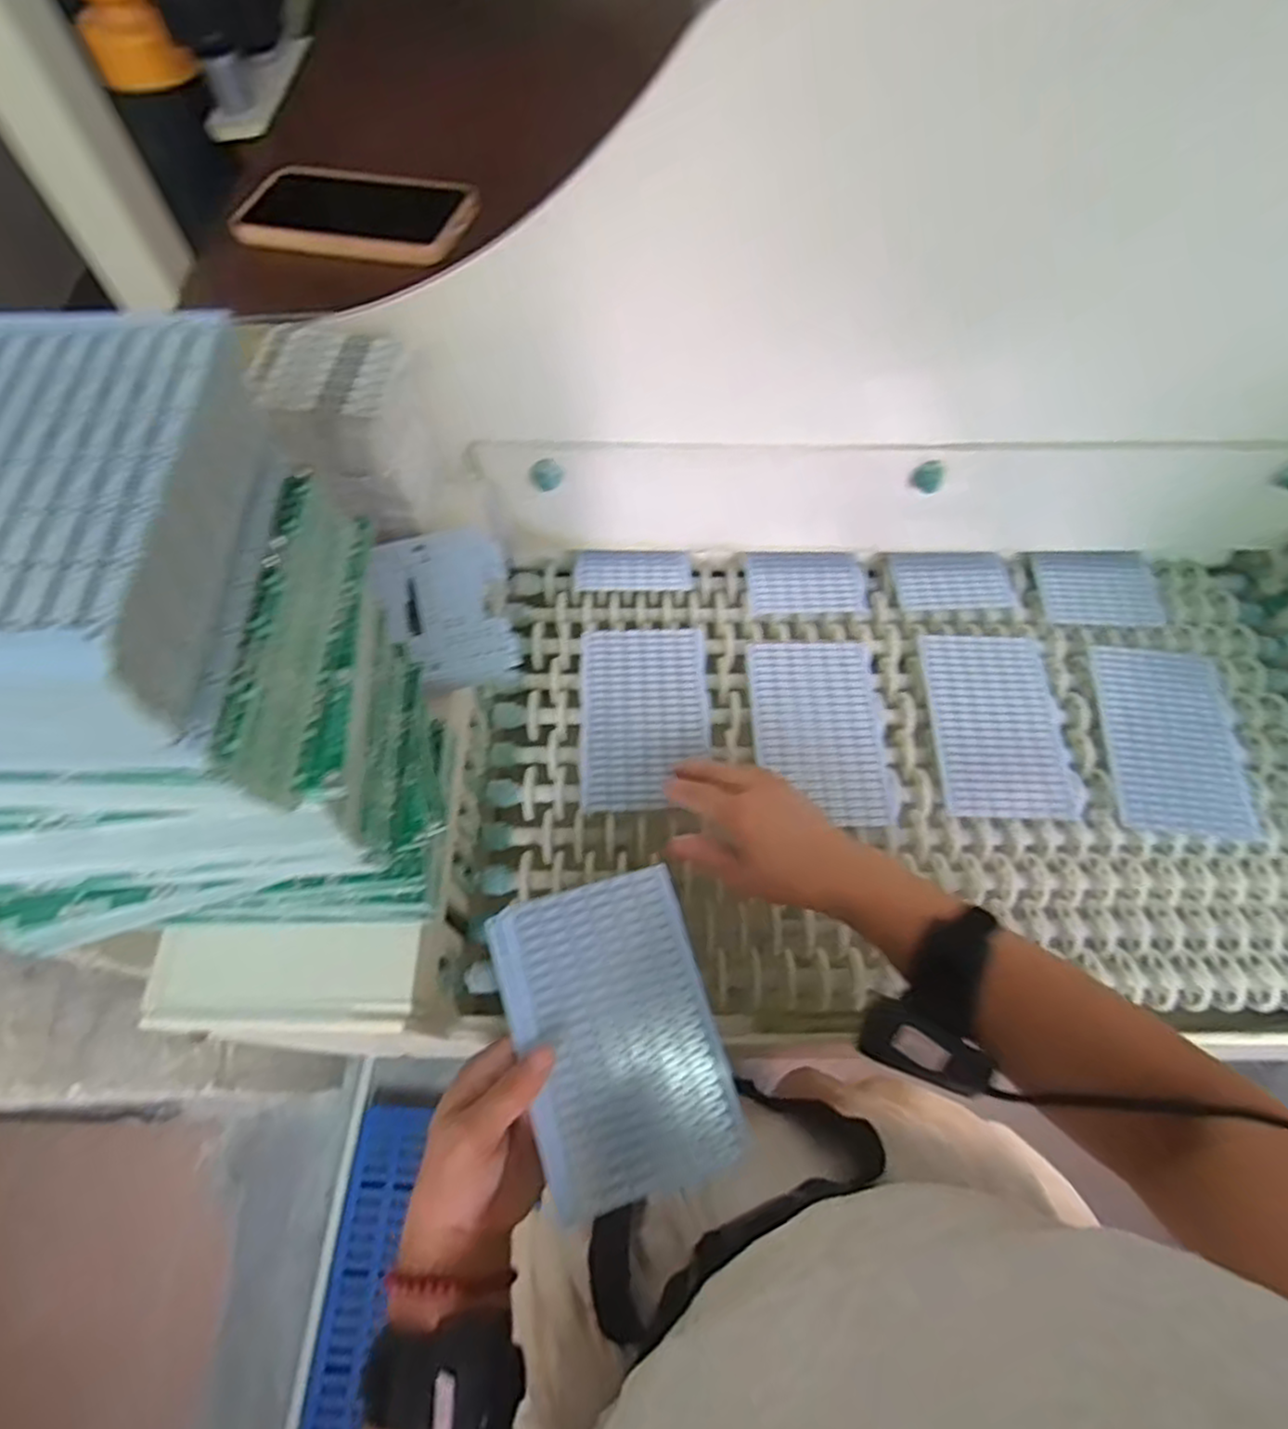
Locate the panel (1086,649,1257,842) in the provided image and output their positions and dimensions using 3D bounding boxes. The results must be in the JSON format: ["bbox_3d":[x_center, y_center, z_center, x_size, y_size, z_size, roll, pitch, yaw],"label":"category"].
[{"bbox_3d":[0.424,0.018,0.586,0.104,0.010,0.159,7,63,3],"label":"panel"}]

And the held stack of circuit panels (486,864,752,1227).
[{"bbox_3d":[-0.017,0.177,0.415,0.111,0.012,0.165,-15,63,-6],"label":"held stack of circuit panels"}]

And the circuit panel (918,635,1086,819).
[{"bbox_3d":[0.287,0.006,0.596,0.104,0.009,0.161,0,63,0],"label":"circuit panel"}]

